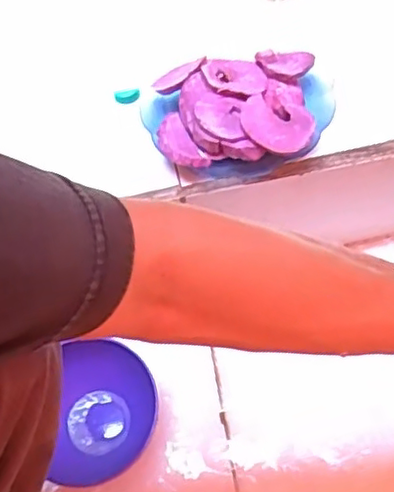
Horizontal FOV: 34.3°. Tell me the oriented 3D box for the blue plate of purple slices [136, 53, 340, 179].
[{"bbox_3d":[0.041,-0.124,0.604,0.179,0.046,0.116,-9,63,-1],"label":"blue plate of purple slices"}]

